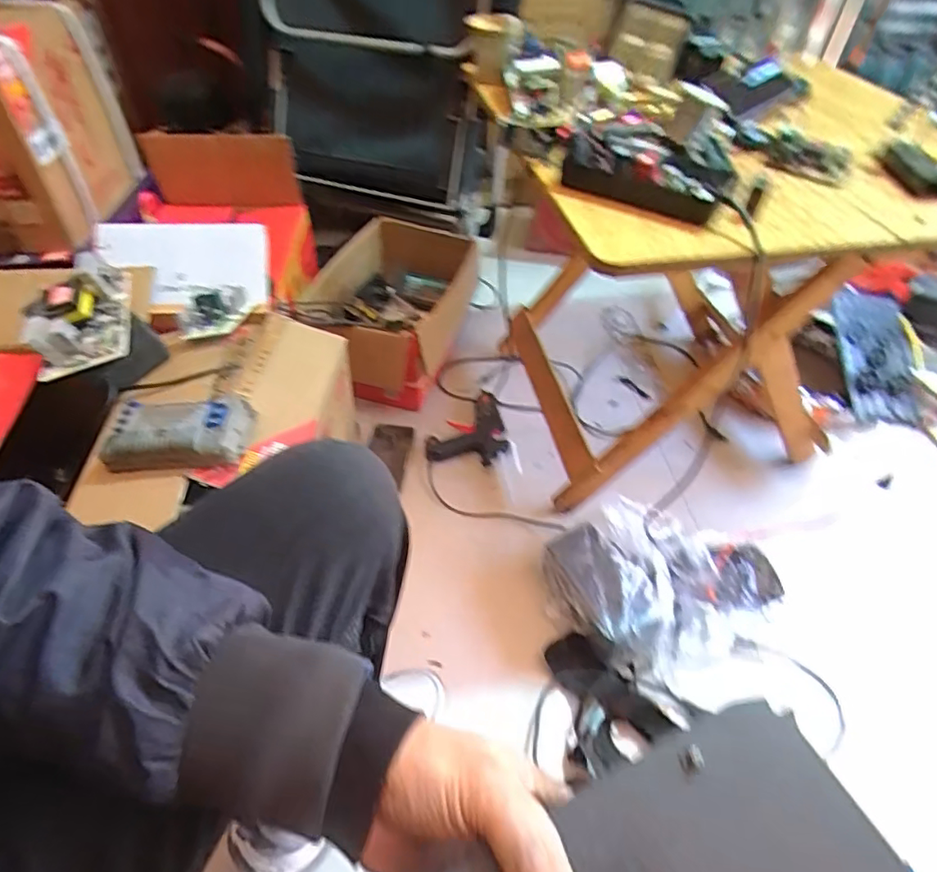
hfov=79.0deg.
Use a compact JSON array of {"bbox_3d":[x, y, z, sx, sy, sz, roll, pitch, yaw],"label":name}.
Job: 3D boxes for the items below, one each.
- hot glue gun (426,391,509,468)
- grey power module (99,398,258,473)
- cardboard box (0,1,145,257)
[{"bbox_3d":[0.016,-0.001,1.141,0.134,0.027,0.208,34,54,26],"label":"hot glue gun"},{"bbox_3d":[-0.344,-0.007,0.677,0.162,0.049,0.096,-2,47,-4],"label":"grey power module"},{"bbox_3d":[-0.723,-0.500,0.914,0.195,0.287,0.319,1,47,-1],"label":"cardboard box"}]

